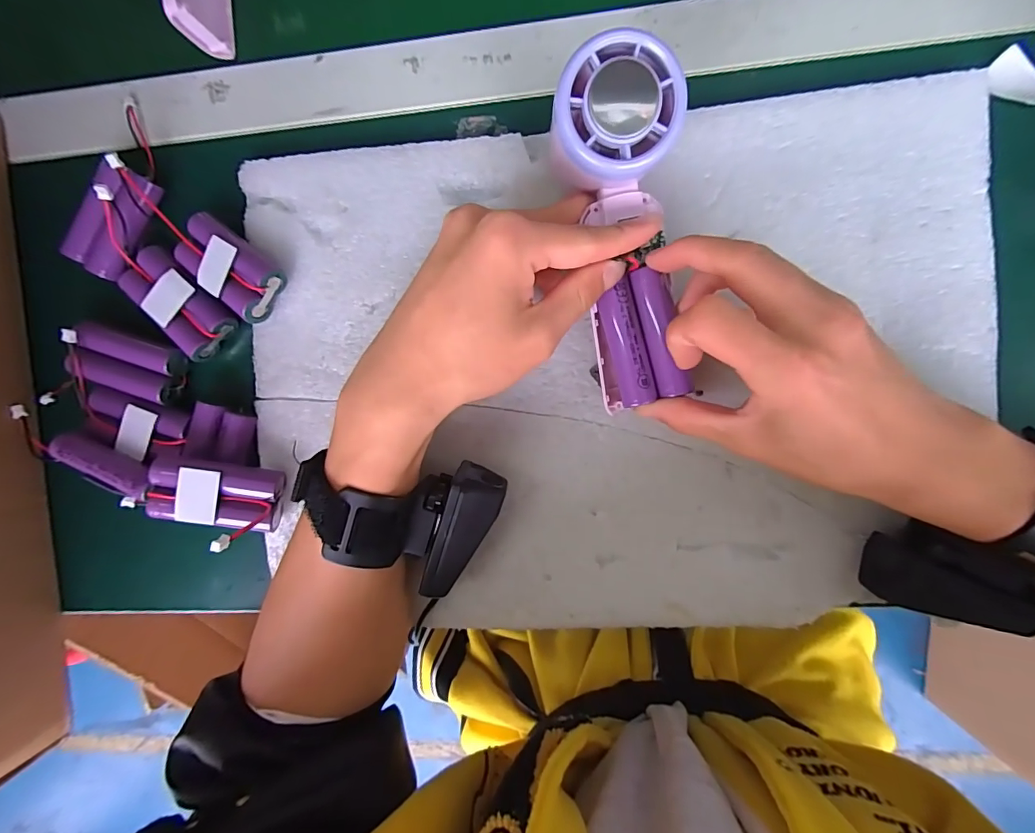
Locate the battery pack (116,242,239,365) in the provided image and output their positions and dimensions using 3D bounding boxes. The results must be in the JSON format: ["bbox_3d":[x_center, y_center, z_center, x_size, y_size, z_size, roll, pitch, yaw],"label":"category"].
[{"bbox_3d":[-0.209,-0.070,0.276,0.037,0.016,0.070,-44,87,7],"label":"battery pack"}]

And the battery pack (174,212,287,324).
[{"bbox_3d":[-0.170,-0.088,0.266,0.067,0.020,0.036,37,96,4],"label":"battery pack"}]

